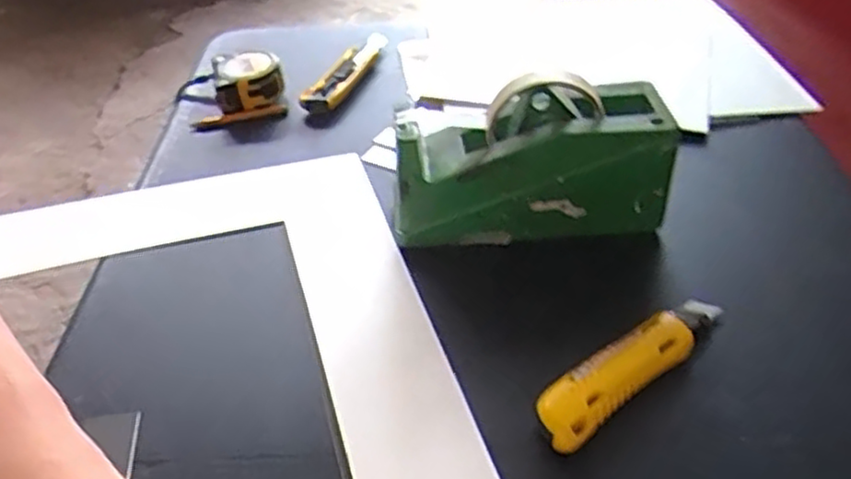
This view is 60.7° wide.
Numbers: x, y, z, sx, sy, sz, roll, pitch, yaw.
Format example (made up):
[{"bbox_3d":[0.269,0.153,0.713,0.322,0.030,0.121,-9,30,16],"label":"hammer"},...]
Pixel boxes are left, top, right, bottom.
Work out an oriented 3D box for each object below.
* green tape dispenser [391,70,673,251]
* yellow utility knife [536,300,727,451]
[{"bbox_3d":[0.075,-0.063,0.537,0.203,0.104,0.090,-6,39,-4],"label":"green tape dispenser"},{"bbox_3d":[0.128,0.073,0.443,0.156,0.018,0.035,-29,46,-30],"label":"yellow utility knife"}]

